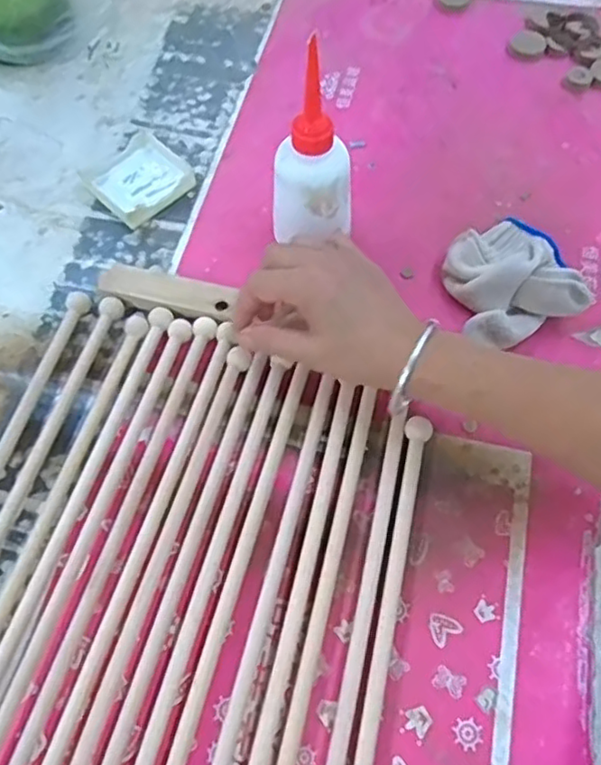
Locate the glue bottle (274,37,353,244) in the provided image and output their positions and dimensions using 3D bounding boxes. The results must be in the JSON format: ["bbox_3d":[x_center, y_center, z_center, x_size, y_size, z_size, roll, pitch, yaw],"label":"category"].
[{"bbox_3d":[0.009,-0.148,0.466,0.056,0.151,0.051,-36,68,-17],"label":"glue bottle"}]

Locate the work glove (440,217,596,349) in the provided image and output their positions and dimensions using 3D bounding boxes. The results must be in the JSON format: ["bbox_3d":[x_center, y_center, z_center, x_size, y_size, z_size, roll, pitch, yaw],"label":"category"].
[{"bbox_3d":[0.164,-0.085,0.495,0.093,0.048,0.112,-4,63,-2],"label":"work glove"}]

